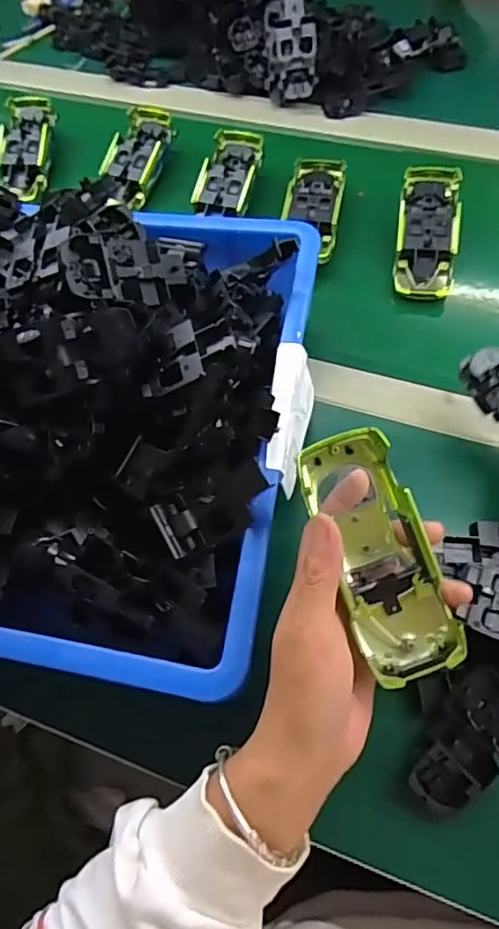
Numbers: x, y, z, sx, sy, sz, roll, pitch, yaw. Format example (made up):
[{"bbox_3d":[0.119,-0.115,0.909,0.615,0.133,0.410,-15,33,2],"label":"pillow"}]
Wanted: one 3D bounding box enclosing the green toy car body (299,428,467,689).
[{"bbox_3d":[0.071,0.049,0.305,0.052,0.035,0.131,-17,80,-5],"label":"green toy car body"}]

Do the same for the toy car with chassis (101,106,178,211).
[{"bbox_3d":[-0.123,-0.333,0.602,0.057,0.029,0.121,13,79,9],"label":"toy car with chassis"}]

